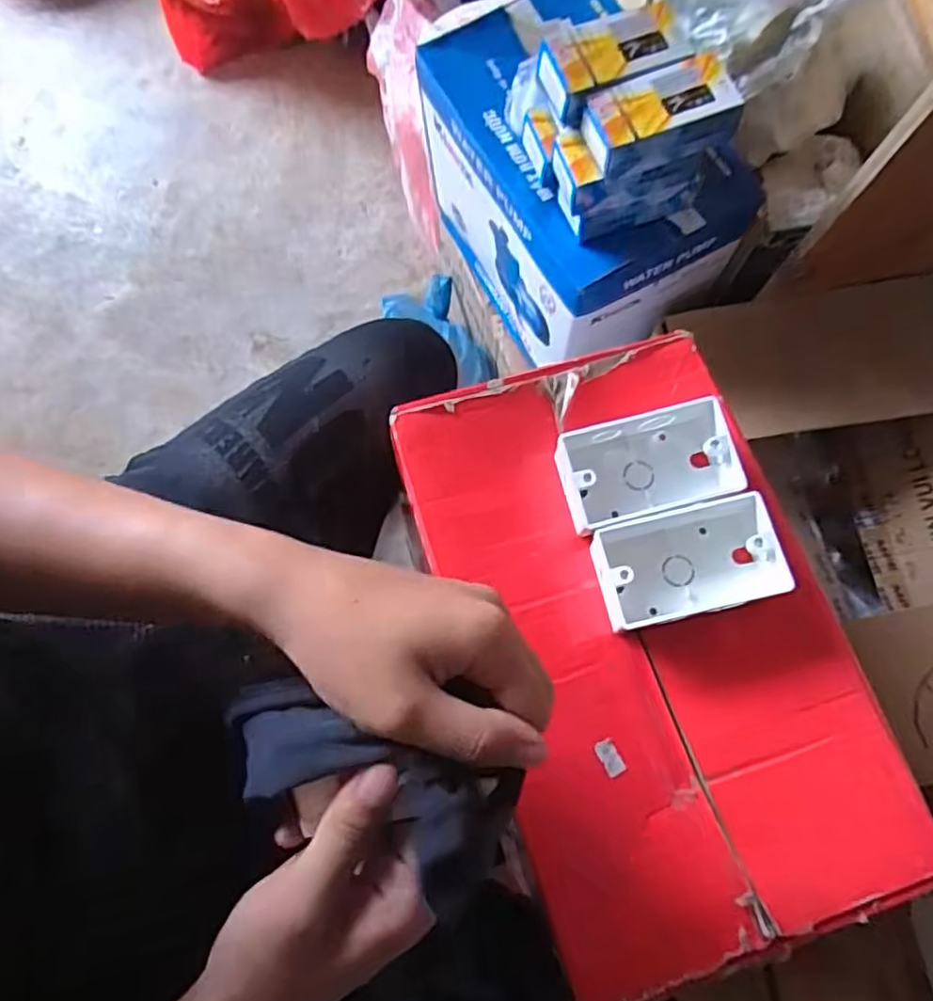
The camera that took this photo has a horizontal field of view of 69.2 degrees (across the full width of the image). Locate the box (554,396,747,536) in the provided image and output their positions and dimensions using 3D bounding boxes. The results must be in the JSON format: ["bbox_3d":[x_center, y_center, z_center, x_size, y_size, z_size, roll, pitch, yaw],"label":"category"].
[{"bbox_3d":[0.119,-0.022,0.448,0.111,0.049,0.067,-13,78,-4],"label":"box"}]

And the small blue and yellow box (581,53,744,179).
[{"bbox_3d":[0.145,-0.297,0.518,0.112,0.037,0.057,-15,78,-5],"label":"small blue and yellow box"}]

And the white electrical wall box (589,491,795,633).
[{"bbox_3d":[0.138,0.039,0.431,0.113,0.042,0.068,-14,78,-5],"label":"white electrical wall box"}]

